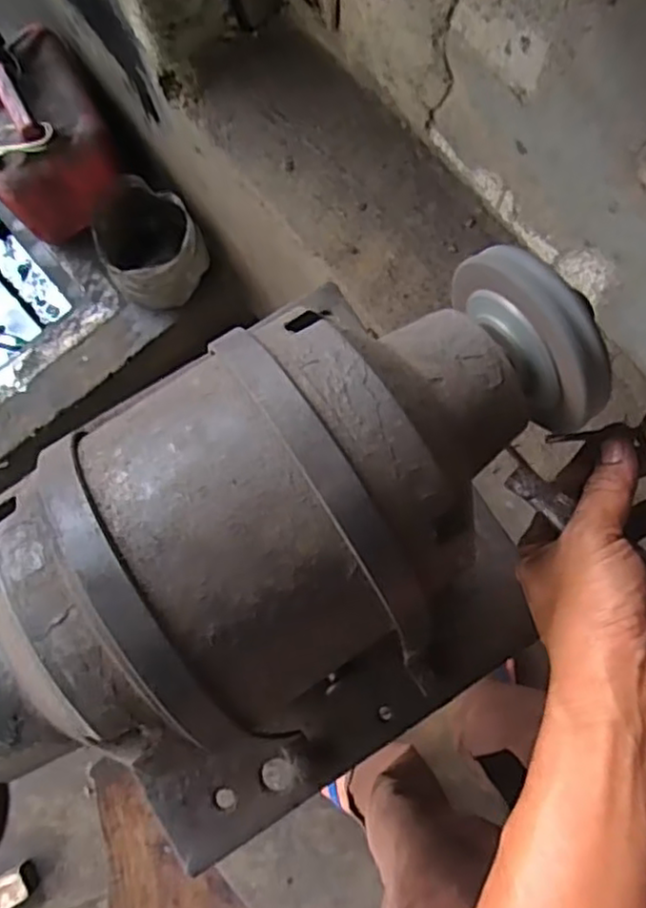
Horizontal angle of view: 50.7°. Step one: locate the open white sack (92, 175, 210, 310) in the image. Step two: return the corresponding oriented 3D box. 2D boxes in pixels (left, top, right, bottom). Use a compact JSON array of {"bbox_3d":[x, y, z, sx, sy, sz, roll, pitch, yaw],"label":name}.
[{"bbox_3d":[-0.286,-0.340,1.144,0.158,0.160,0.185,-43,83,-8],"label":"open white sack"}]

